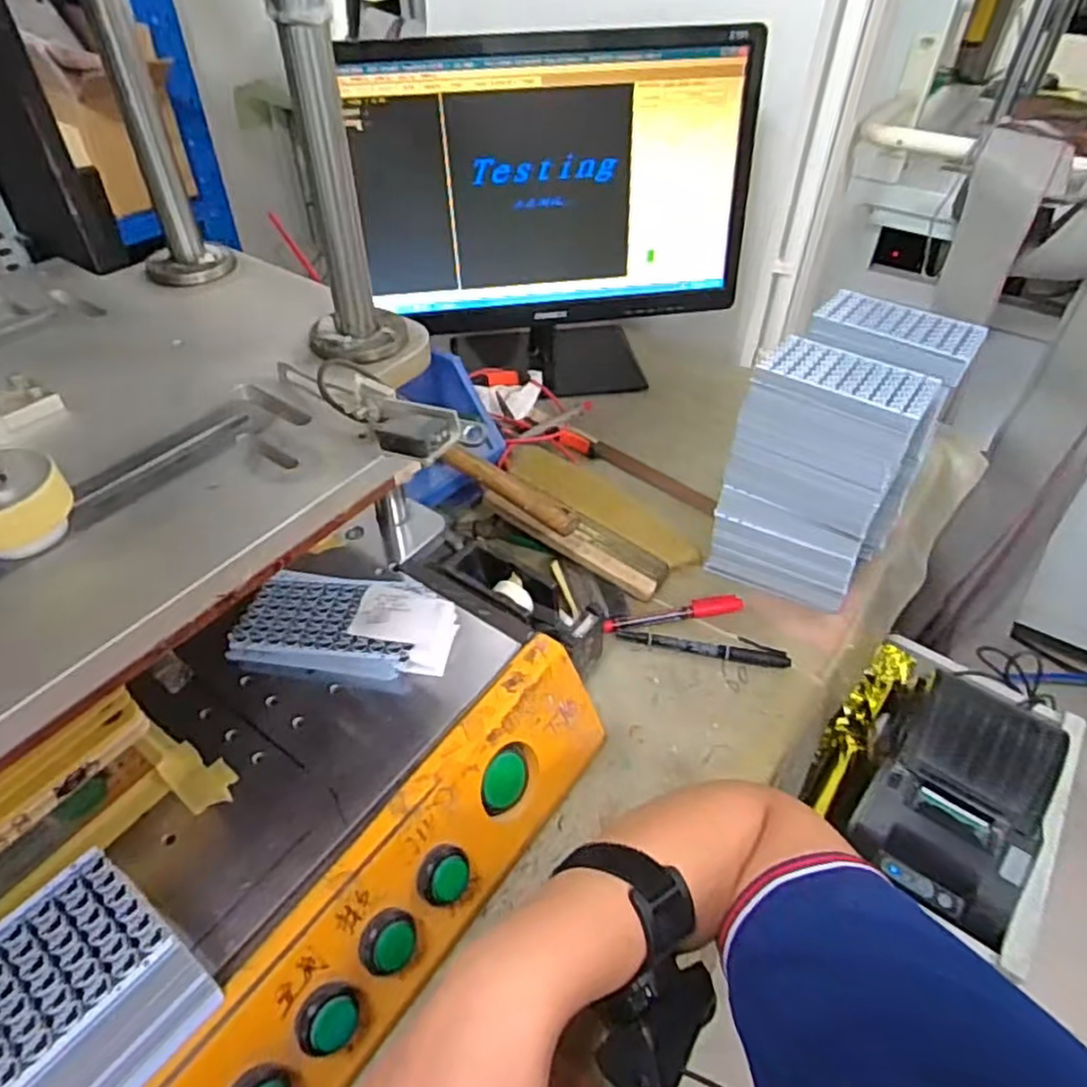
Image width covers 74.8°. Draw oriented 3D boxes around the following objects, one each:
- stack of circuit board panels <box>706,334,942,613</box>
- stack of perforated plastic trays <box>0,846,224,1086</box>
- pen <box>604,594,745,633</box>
[{"bbox_3d":[0.217,-0.052,0.572,0.124,0.190,0.084,24,49,21],"label":"stack of circuit board panels"},{"bbox_3d":[-0.209,0.205,0.295,0.073,0.064,0.115,29,51,25],"label":"stack of perforated plastic trays"},{"bbox_3d":[0.111,0.059,0.600,0.123,0.013,0.014,-10,46,-11],"label":"pen"}]

